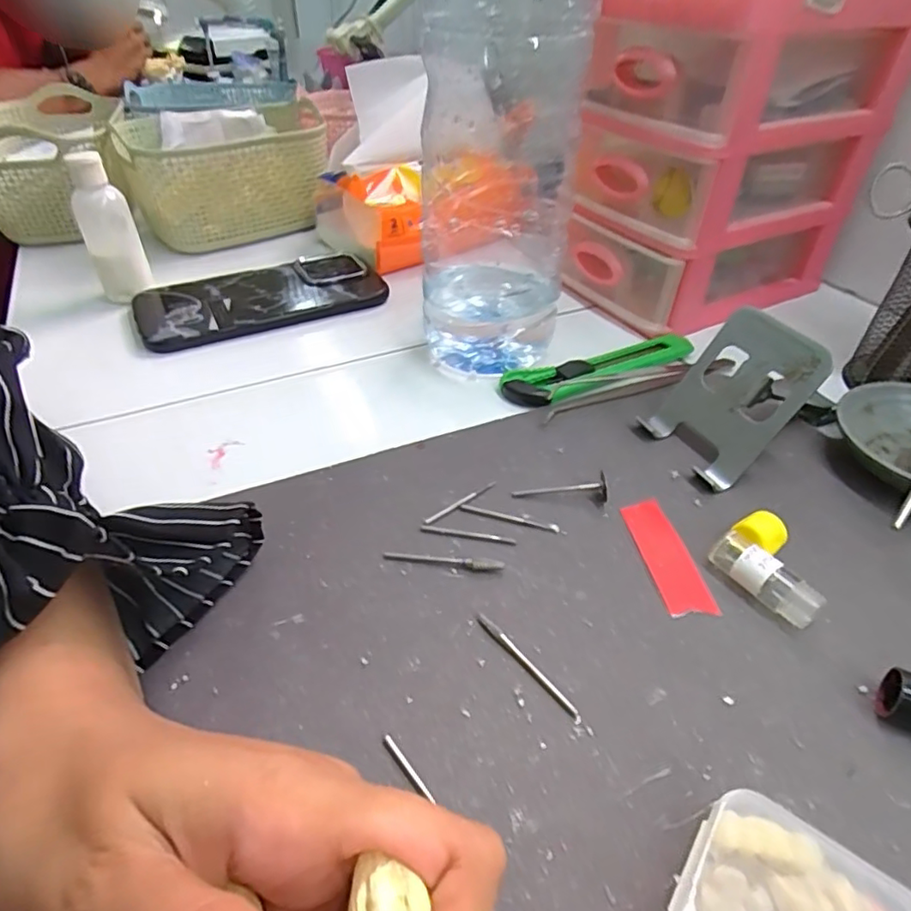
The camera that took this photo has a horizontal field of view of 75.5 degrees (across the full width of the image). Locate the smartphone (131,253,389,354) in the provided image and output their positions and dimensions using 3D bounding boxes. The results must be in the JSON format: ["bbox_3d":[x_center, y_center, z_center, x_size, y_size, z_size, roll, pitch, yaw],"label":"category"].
[{"bbox_3d":[-0.143,-0.116,0.436,0.169,0.017,0.079,-19,44,-21],"label":"smartphone"}]

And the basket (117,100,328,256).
[{"bbox_3d":[-0.205,-0.254,0.523,0.163,0.093,0.121,-23,45,-25],"label":"basket"}]

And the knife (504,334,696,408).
[{"bbox_3d":[0.093,-0.054,0.364,0.133,0.009,0.030,-16,43,-18],"label":"knife"}]

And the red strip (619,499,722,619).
[{"bbox_3d":[0.092,0.043,0.259,0.022,0.004,0.061,-5,41,-6],"label":"red strip"}]

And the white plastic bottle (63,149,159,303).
[{"bbox_3d":[-0.241,-0.157,0.409,0.033,0.091,0.029,-23,45,-25],"label":"white plastic bottle"}]

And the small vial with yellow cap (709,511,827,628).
[{"bbox_3d":[0.131,0.047,0.243,0.031,0.018,0.045,-18,43,-19],"label":"small vial with yellow cap"}]

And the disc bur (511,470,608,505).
[{"bbox_3d":[0.050,0.016,0.280,0.044,0.011,0.011,-3,40,-4],"label":"disc bur"}]

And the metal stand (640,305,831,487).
[{"bbox_3d":[0.136,-0.031,0.294,0.014,0.077,0.060,6,34,-37],"label":"metal stand"}]

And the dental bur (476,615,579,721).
[{"bbox_3d":[0.026,0.076,0.217,0.004,0.004,0.052,-28,47,-28],"label":"dental bur"}]

